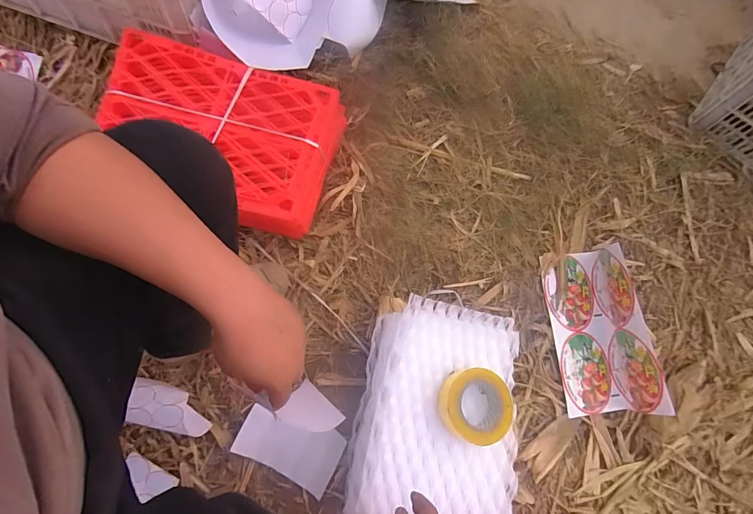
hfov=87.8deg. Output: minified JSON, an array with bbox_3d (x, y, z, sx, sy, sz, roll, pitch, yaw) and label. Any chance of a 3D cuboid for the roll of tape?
[{"bbox_3d":[0.176,0.264,0.692,0.130,0.043,0.126,2,74,-5],"label":"roll of tape"}]

